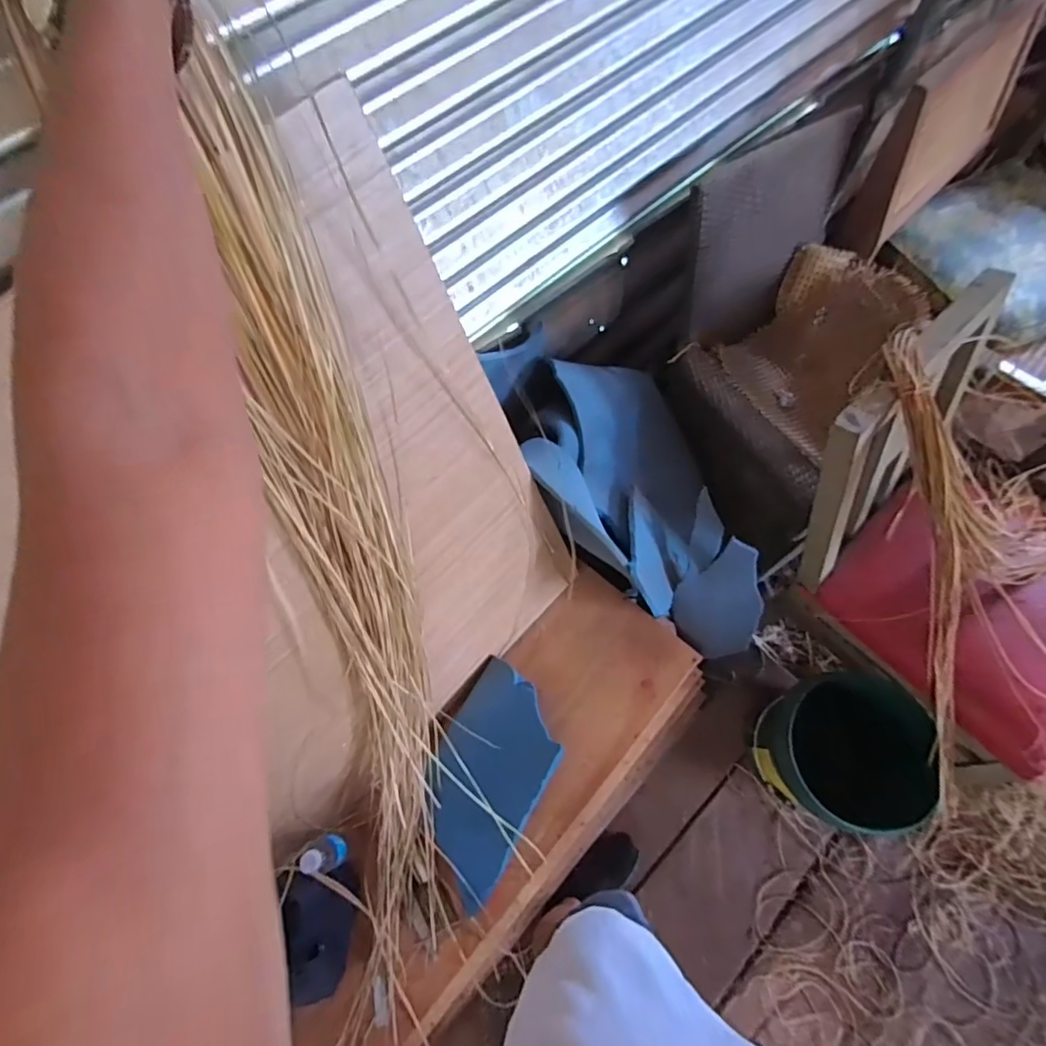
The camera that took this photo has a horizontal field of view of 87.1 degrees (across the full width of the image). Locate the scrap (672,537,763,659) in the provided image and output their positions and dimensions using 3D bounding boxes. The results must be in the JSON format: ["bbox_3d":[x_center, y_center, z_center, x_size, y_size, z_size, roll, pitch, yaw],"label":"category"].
[{"bbox_3d":[0.392,0.160,1.118,0.167,0.019,0.246,-5,107,25],"label":"scrap"}]

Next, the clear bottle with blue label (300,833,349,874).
[{"bbox_3d":[-0.332,0.559,0.926,0.049,0.099,0.055,-26,71,-8],"label":"clear bottle with blue label"}]

